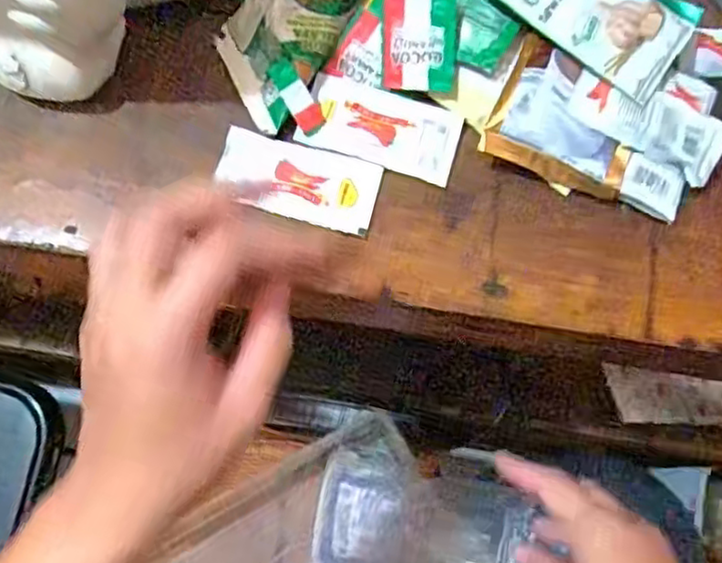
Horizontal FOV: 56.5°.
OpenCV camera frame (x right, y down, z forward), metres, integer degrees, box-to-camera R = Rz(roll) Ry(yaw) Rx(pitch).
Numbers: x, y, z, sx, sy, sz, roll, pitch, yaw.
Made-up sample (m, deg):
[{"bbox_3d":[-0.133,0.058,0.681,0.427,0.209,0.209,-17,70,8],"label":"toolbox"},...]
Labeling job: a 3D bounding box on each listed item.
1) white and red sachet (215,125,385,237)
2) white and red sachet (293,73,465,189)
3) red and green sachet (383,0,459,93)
[{"bbox_3d":[-0.031,-0.049,0.326,0.077,0.008,0.038,15,74,3],"label":"white and red sachet"},{"bbox_3d":[0.010,-0.077,0.336,0.077,0.007,0.040,16,74,3],"label":"white and red sachet"},{"bbox_3d":[0.029,-0.118,0.328,0.036,0.004,0.047,6,107,13],"label":"red and green sachet"}]

